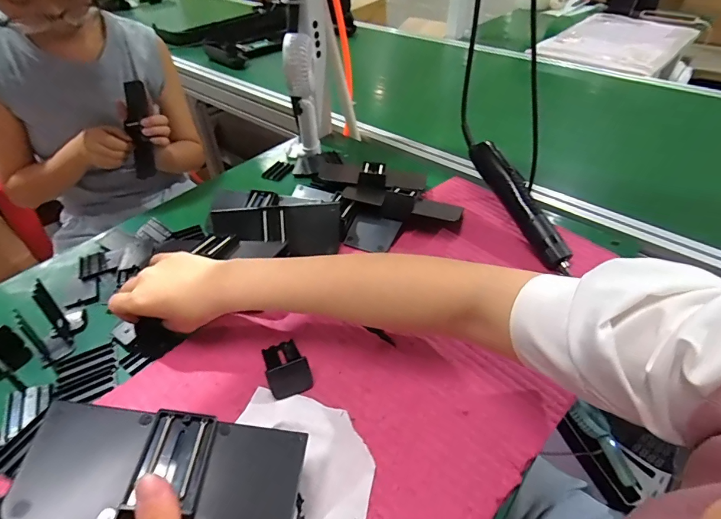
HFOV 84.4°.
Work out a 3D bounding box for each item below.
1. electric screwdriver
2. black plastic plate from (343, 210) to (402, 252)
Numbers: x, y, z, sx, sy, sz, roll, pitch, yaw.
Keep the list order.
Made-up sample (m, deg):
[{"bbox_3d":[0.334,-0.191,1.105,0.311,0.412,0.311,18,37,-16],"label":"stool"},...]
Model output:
[{"bbox_3d":[0.207,-0.077,0.519,0.029,0.032,0.208,-17,64,-15],"label":"electric screwdriver"},{"bbox_3d":[0.016,-0.036,0.534,0.061,0.005,0.057,20,63,14],"label":"black plastic plate"}]

